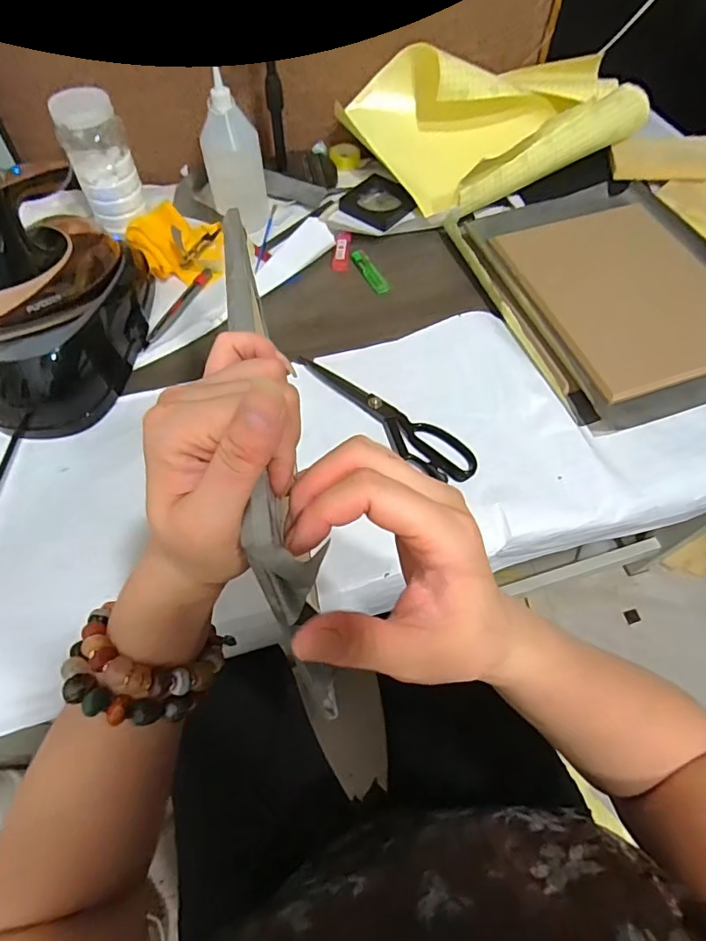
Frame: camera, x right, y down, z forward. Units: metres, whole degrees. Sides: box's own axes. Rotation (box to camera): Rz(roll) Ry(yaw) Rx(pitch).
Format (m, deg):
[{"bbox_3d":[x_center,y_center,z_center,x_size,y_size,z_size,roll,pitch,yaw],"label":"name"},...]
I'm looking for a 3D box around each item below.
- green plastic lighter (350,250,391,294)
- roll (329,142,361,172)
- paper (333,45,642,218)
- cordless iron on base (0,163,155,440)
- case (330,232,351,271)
[{"bbox_3d":[0.025,-0.278,0.705,0.023,0.013,0.079,-27,64,-16],"label":"green plastic lighter"},{"bbox_3d":[-0.012,-0.521,0.835,0.049,0.018,0.054,-2,60,-3],"label":"roll"},{"bbox_3d":[0.209,-0.543,0.792,0.402,0.153,0.269,-28,65,-17],"label":"paper"},{"bbox_3d":[-0.327,-0.199,0.556,0.124,0.185,0.277,11,60,5],"label":"cordless iron on base"},{"bbox_3d":[-0.016,-0.316,0.724,0.025,0.014,0.069,6,60,2],"label":"case"}]

